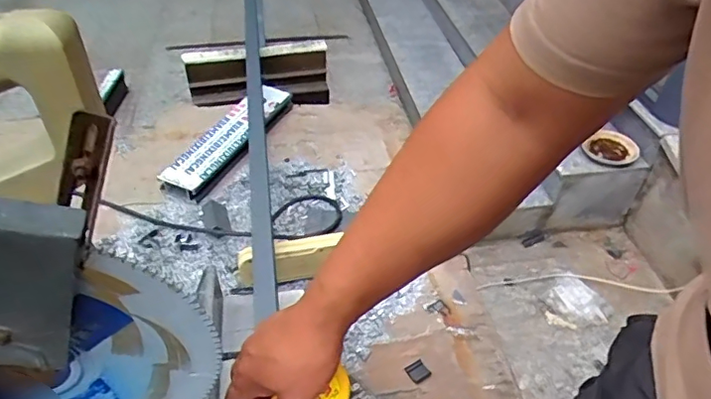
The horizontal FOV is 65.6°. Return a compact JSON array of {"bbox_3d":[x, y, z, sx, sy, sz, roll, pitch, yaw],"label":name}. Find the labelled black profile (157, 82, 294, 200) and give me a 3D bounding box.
[{"bbox_3d":[-0.231,-0.128,1.064,0.094,0.046,0.369,15,43,15],"label":"labelled black profile"}]

